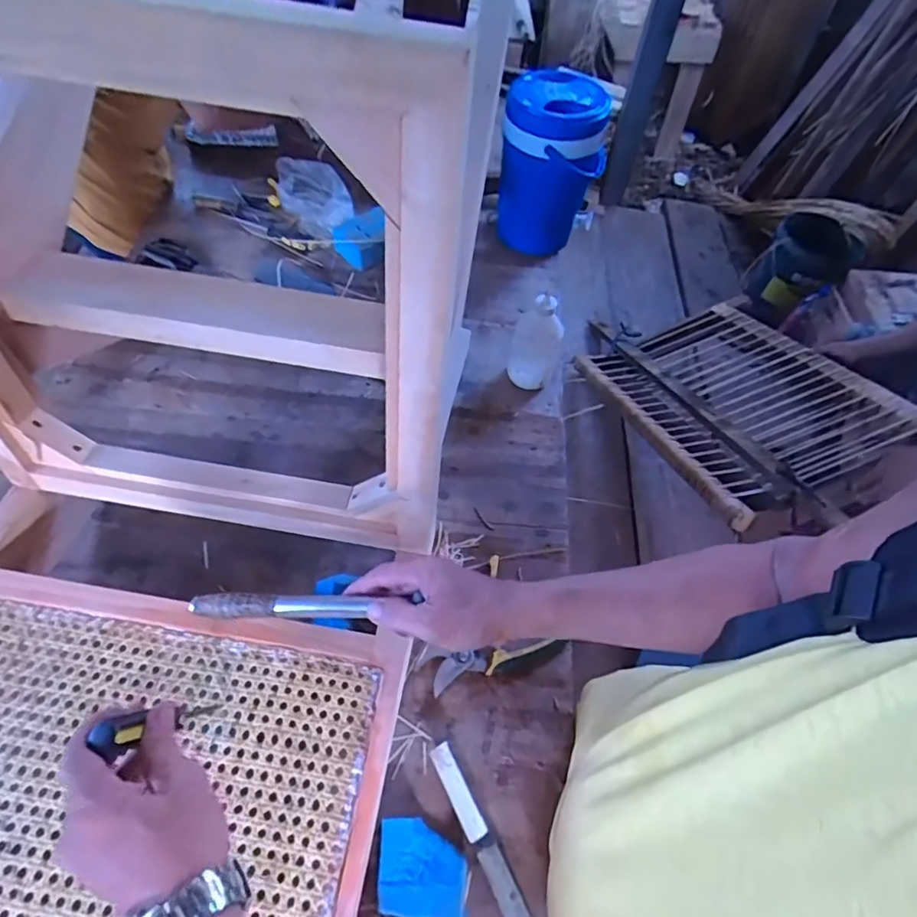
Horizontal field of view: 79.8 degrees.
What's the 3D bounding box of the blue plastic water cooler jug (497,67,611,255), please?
[{"bbox_3d":[0.165,-0.519,0.982,0.171,0.270,0.167,10,58,2],"label":"blue plastic water cooler jug"}]

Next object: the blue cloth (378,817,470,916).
[{"bbox_3d":[-0.036,0.418,0.558,0.094,0.027,0.077,12,58,3],"label":"blue cloth"}]

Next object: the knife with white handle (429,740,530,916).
[{"bbox_3d":[0.023,0.396,0.575,0.024,0.023,0.186,-24,63,-18],"label":"knife with white handle"}]

